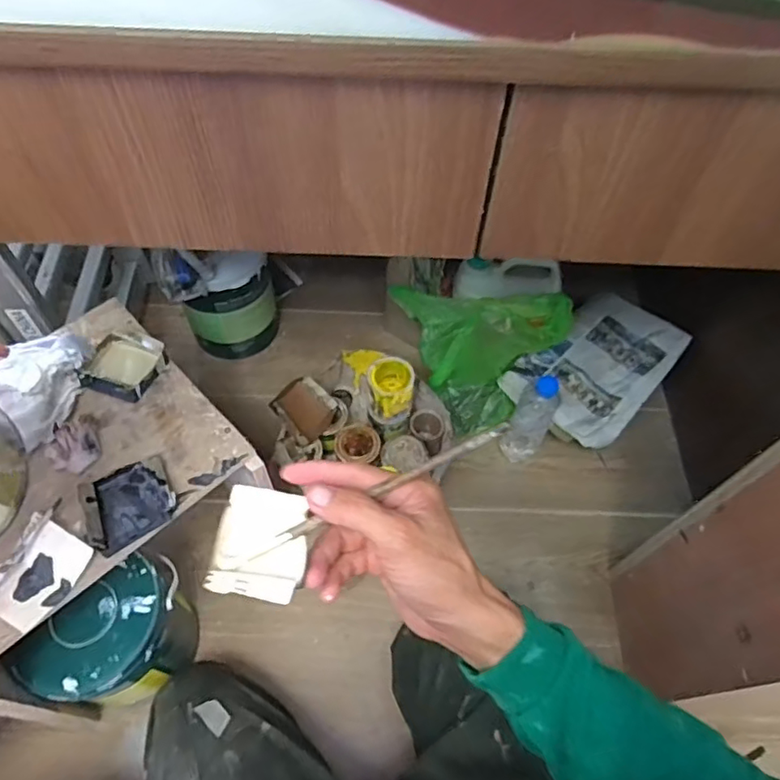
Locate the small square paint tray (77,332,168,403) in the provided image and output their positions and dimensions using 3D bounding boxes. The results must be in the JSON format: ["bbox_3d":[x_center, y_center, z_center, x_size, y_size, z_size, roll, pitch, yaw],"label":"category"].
[{"bbox_3d":[-0.318,-0.029,0.699,0.075,0.029,0.077,18,59,9],"label":"small square paint tray"}]

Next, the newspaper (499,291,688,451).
[{"bbox_3d":[0.345,-0.045,0.988,0.202,0.082,0.268,39,64,20],"label":"newspaper"}]

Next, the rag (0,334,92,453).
[{"bbox_3d":[-0.407,-0.009,0.673,0.100,0.036,0.141,24,60,13],"label":"rag"}]

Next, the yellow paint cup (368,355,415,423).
[{"bbox_3d":[0.001,0.001,0.941,0.071,0.081,0.079,-2,58,-3],"label":"yellow paint cup"}]

